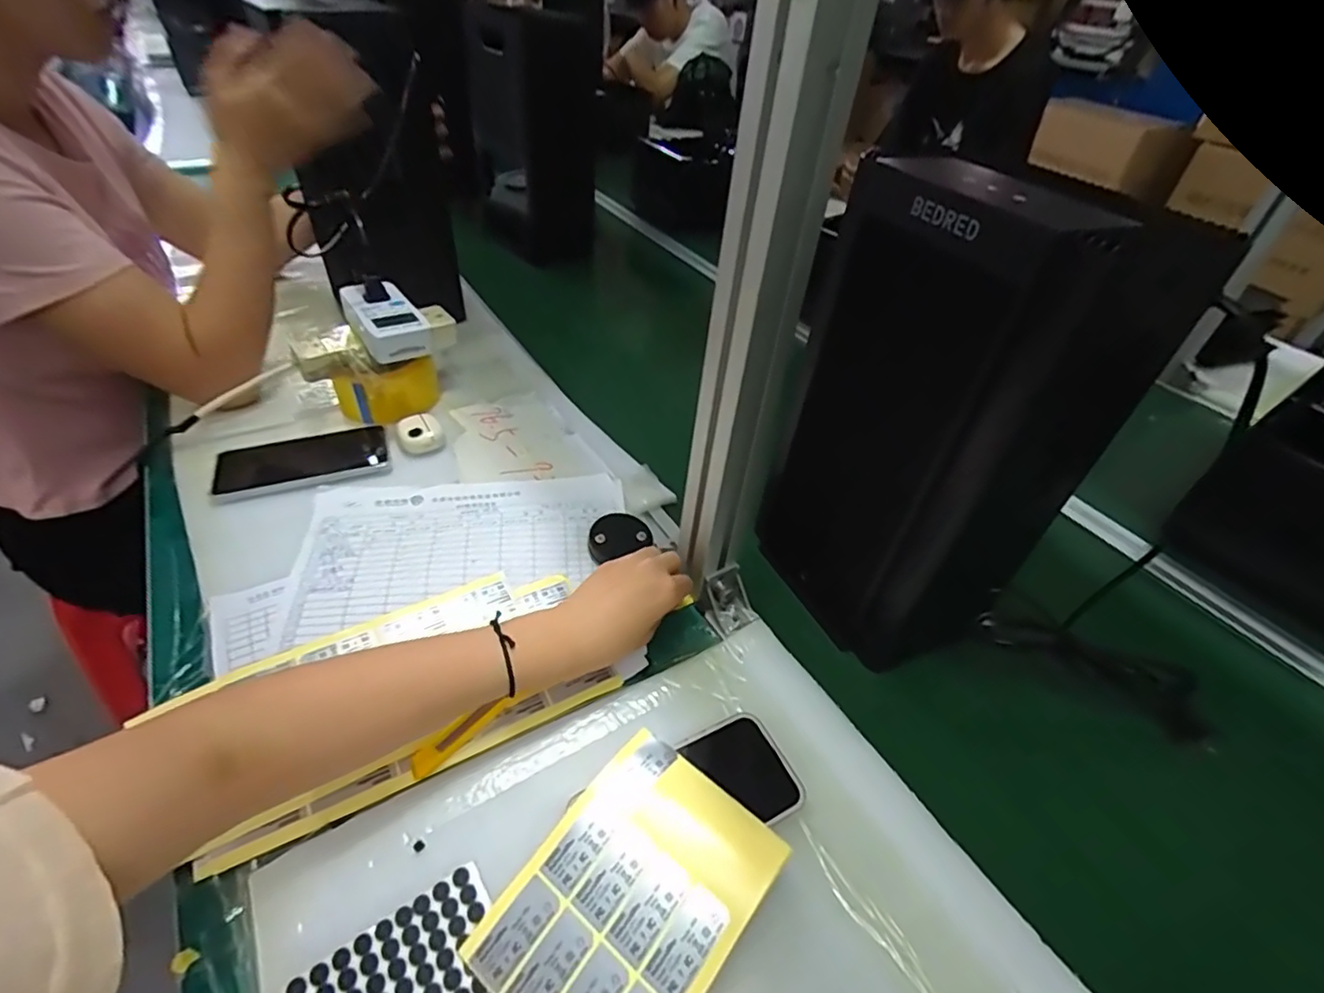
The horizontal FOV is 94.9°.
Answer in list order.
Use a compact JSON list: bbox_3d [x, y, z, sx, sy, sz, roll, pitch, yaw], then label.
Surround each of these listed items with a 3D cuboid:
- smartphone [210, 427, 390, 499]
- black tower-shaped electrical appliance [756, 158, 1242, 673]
[{"bbox_3d":[-0.366,-0.035,0.624,0.153,0.013,0.084,-11,38,-21],"label":"smartphone"},{"bbox_3d":[0.206,-0.048,0.459,0.132,0.336,0.187,-17,48,-24],"label":"black tower-shaped electrical appliance"}]

